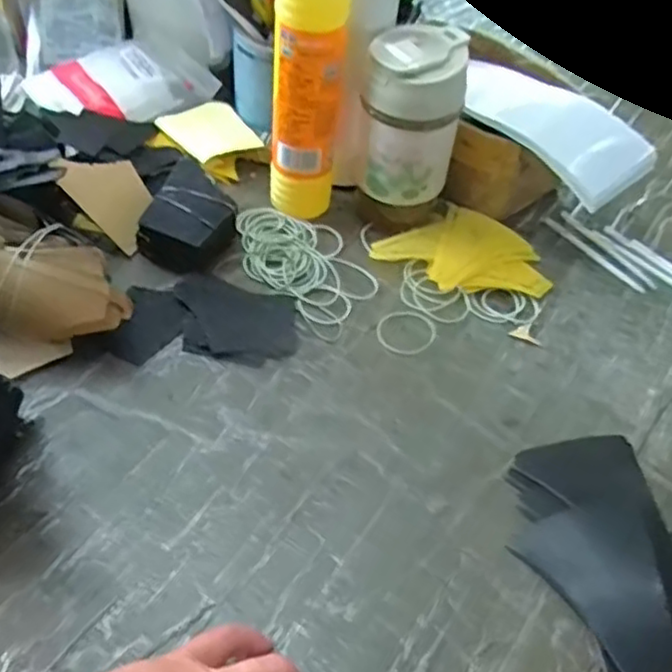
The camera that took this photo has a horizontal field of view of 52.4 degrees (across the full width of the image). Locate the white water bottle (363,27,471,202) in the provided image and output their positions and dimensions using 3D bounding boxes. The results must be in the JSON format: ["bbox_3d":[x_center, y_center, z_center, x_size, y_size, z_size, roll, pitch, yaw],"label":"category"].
[{"bbox_3d":[0.060,-0.174,0.551,0.076,0.122,0.077,9,49,1],"label":"white water bottle"}]

